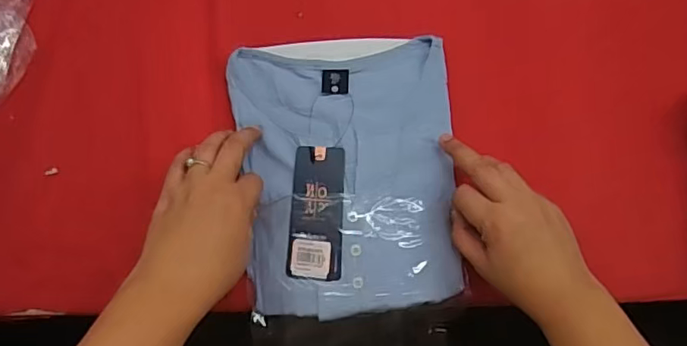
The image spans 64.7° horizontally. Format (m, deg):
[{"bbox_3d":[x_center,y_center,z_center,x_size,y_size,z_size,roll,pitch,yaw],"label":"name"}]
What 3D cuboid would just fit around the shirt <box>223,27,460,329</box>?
[{"bbox_3d":[0.008,0.001,0.508,0.200,0.033,0.245,-6,84,-6],"label":"shirt"}]

